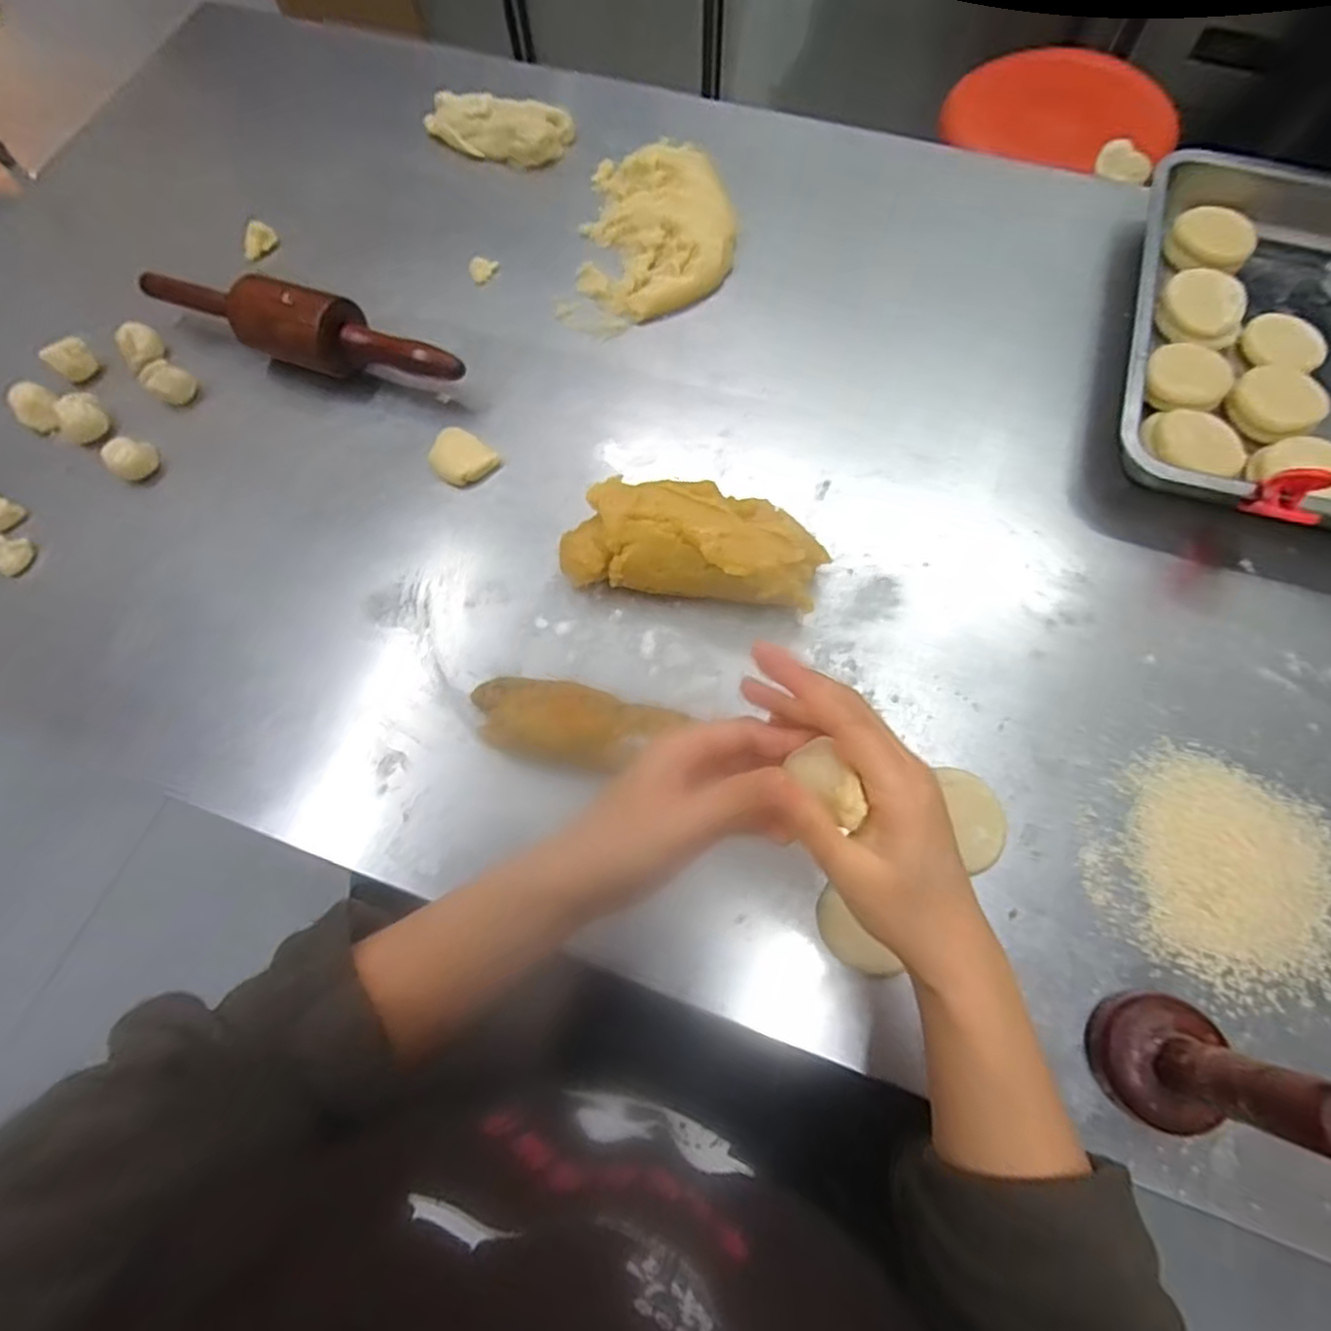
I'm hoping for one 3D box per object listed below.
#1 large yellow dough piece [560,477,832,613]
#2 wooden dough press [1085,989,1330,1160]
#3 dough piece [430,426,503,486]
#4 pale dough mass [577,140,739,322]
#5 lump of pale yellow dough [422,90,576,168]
[{"bbox_3d":[0.020,-0.082,0.470,0.175,0.053,0.072,9,71,5],"label":"large yellow dough piece"},{"bbox_3d":[0.272,0.198,0.326,0.064,0.116,0.067,17,71,7],"label":"wooden dough press"},{"bbox_3d":[-0.161,-0.163,0.522,0.045,0.014,0.043,-1,70,1],"label":"dough piece"},{"bbox_3d":[-0.006,-0.392,0.589,0.133,0.029,0.176,0,70,2],"label":"pale dough mass"},{"bbox_3d":[-0.167,-0.531,0.652,0.144,0.034,0.063,18,72,8],"label":"lump of pale yellow dough"}]

